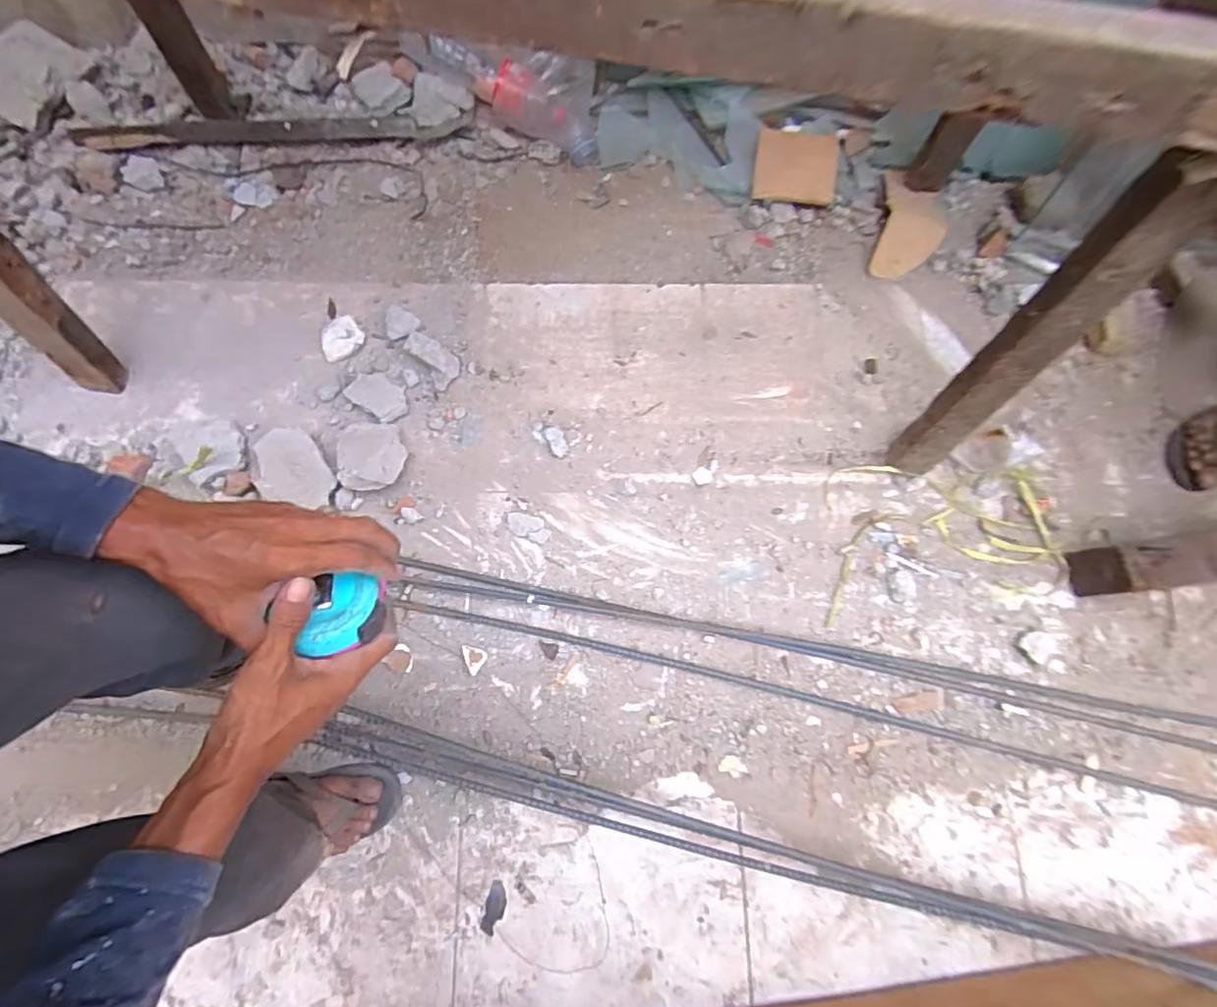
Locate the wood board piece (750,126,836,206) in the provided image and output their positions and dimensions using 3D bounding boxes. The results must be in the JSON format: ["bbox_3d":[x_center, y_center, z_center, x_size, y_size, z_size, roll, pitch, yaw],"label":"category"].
[{"bbox_3d":[0.344,-0.617,1.073,0.146,0.107,0.023,11,36,9],"label":"wood board piece"}]

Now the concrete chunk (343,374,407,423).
[{"bbox_3d":[-0.386,-0.180,0.982,0.098,0.021,0.067,35,77,8],"label":"concrete chunk"}]

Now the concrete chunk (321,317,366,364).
[{"bbox_3d":[-0.471,-0.288,1.018,0.064,0.019,0.077,42,78,9],"label":"concrete chunk"}]

